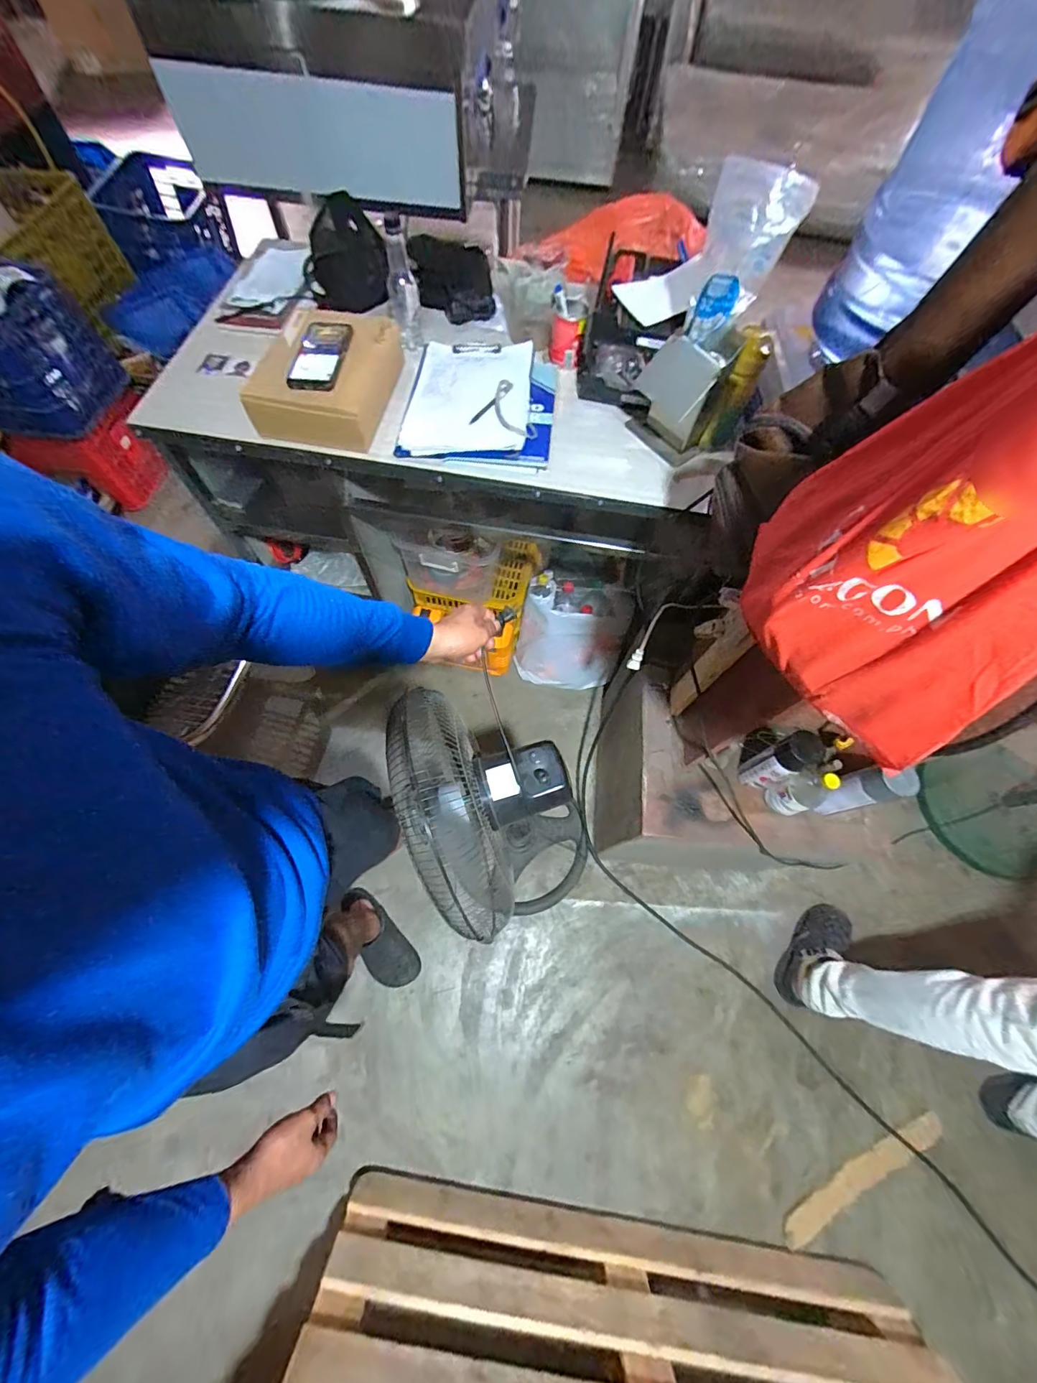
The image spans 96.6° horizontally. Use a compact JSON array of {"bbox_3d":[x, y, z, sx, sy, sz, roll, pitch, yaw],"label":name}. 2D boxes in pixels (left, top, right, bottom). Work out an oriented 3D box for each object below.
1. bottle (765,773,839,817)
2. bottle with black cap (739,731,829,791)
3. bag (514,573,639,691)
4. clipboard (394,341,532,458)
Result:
[{"bbox_3d":[0.545,0.193,0.880,0.070,0.158,0.064,1,67,-3],"label":"bottle"},{"bbox_3d":[0.498,0.139,0.895,0.062,0.181,0.067,-19,69,-11],"label":"bottle with black cap"},{"bbox_3d":[0.171,-0.179,1.512,0.331,0.262,0.256,15,67,3],"label":"bag"},{"bbox_3d":[-0.097,-0.559,0.875,0.231,0.022,0.298,2,72,3],"label":"clipboard"}]

